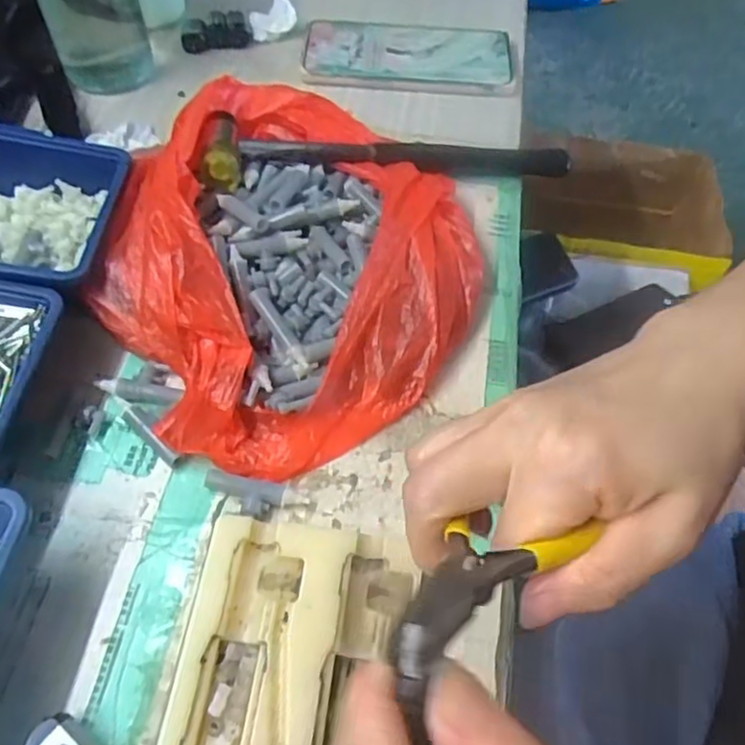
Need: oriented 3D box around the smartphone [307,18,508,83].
[{"bbox_3d":[0.027,-0.246,0.498,0.153,0.006,0.066,3,61,1],"label":"smartphone"}]

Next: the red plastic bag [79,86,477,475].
[{"bbox_3d":[-0.051,-0.077,0.371,0.213,0.047,0.239,-28,62,-20],"label":"red plastic bag"}]

